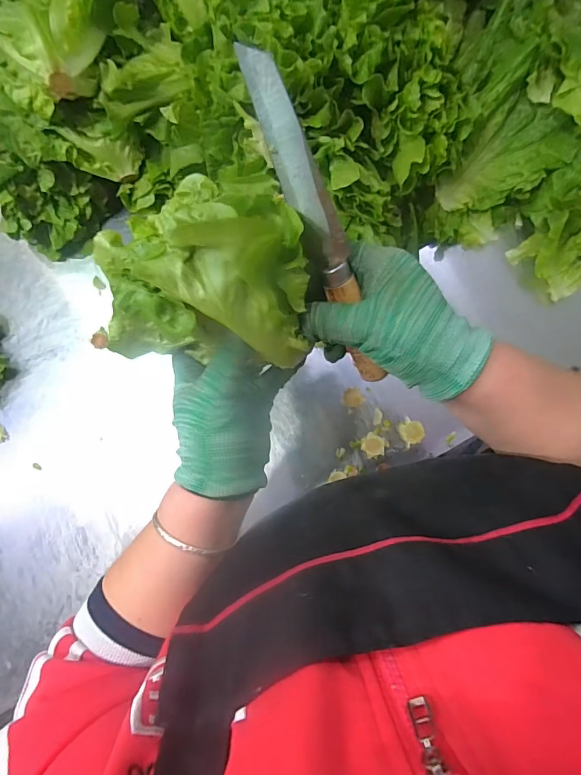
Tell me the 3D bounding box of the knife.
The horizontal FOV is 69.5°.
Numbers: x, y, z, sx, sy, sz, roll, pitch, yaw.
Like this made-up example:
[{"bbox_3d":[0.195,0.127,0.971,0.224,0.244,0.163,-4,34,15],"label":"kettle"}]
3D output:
[{"bbox_3d":[0.021,-0.082,0.242,0.021,0.192,0.013,-27,36,3],"label":"knife"}]

